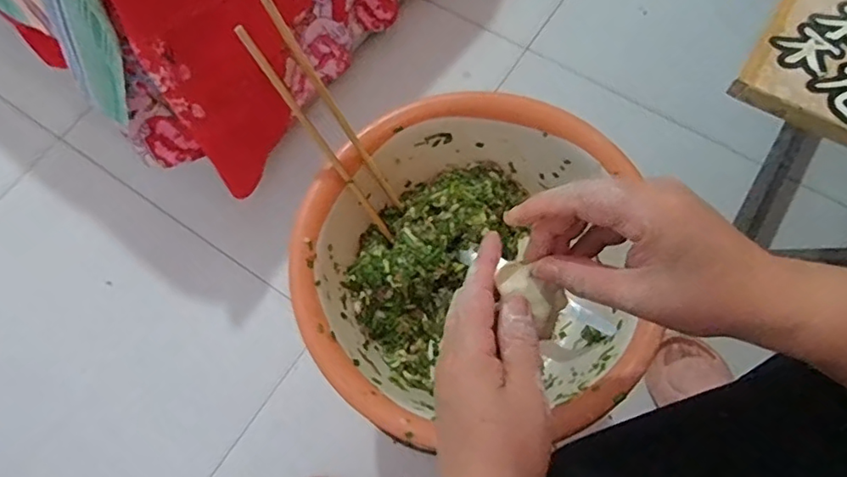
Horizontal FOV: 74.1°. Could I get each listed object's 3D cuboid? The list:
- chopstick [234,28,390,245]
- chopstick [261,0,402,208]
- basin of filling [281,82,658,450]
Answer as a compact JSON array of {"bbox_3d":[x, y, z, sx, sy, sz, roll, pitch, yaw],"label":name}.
[{"bbox_3d":[-0.081,-0.075,0.455,0.007,0.212,0.013,-43,35,-13],"label":"chopstick"},{"bbox_3d":[-0.067,-0.098,0.452,0.008,0.211,0.008,-45,44,-14],"label":"chopstick"},{"bbox_3d":[0.031,0.026,0.487,0.258,0.100,0.262,-1,69,2],"label":"basin of filling"}]

